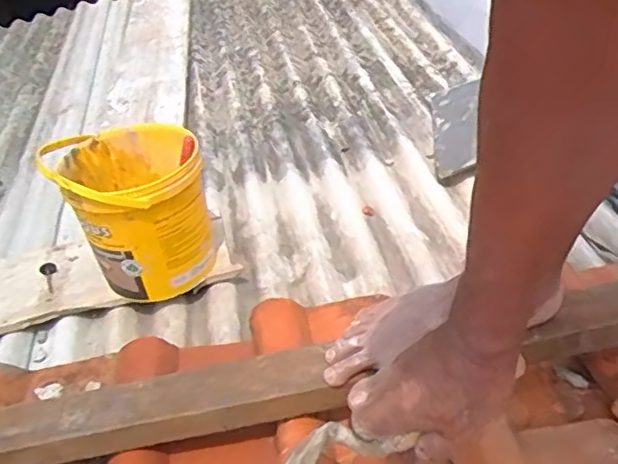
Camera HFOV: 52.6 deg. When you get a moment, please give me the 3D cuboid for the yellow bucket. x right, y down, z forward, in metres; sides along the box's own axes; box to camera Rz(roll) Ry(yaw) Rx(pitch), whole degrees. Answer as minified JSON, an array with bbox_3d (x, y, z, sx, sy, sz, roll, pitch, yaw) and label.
[{"bbox_3d":[-0.235,-0.041,0.887,0.182,0.180,0.210,-26,48,-17],"label":"yellow bucket"}]

